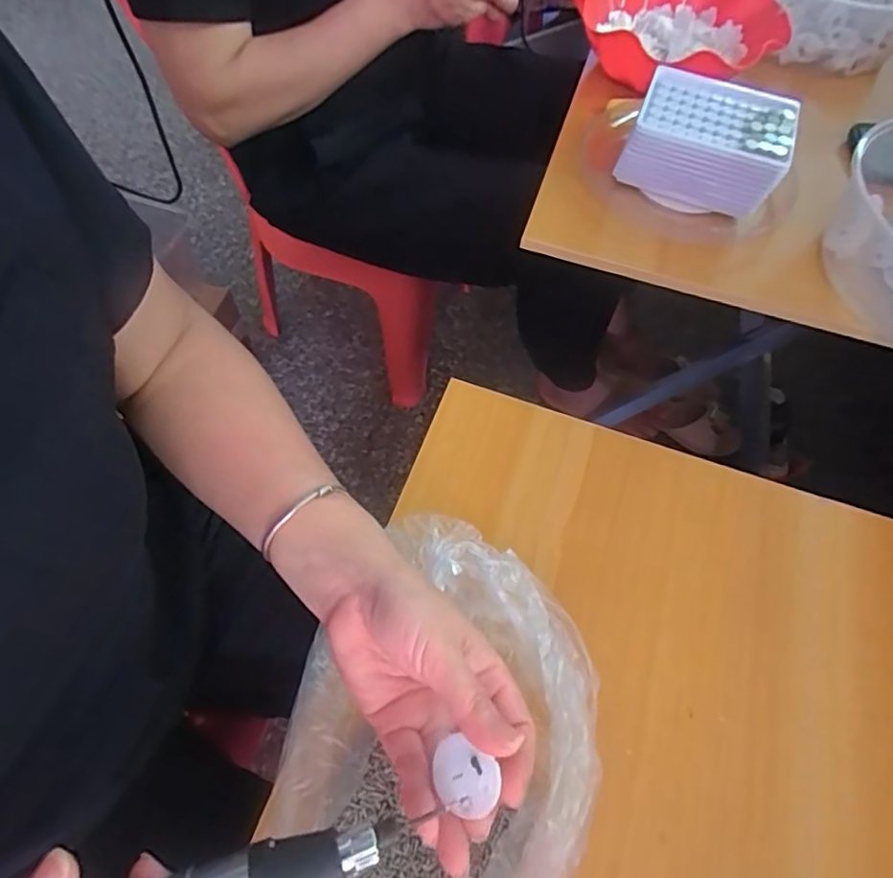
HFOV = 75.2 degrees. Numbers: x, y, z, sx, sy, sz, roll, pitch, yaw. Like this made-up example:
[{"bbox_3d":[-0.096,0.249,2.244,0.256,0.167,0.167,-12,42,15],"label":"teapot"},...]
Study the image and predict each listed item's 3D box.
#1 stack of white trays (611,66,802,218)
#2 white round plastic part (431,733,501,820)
[{"bbox_3d":[0.230,-0.263,0.520,0.130,0.066,0.097,20,61,9],"label":"stack of white trays"},{"bbox_3d":[0.011,0.149,0.257,0.030,0.008,0.025,33,95,32],"label":"white round plastic part"}]

